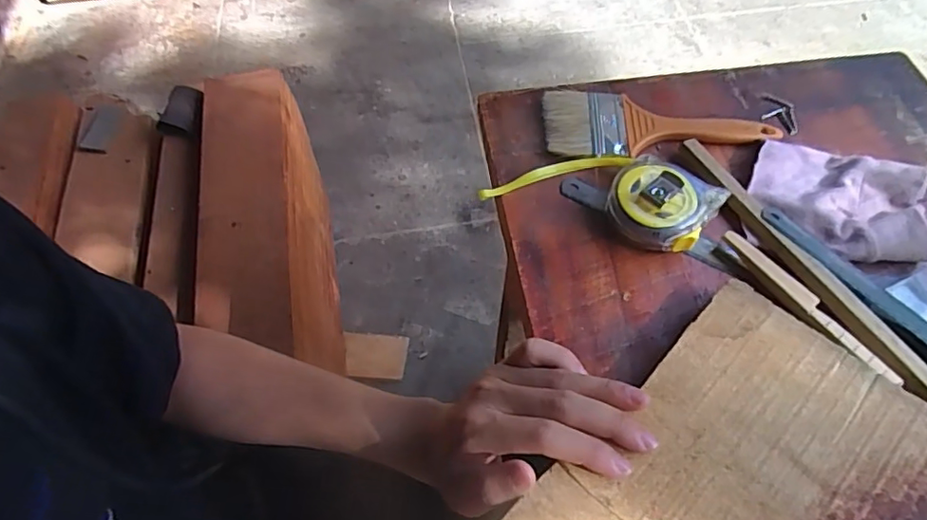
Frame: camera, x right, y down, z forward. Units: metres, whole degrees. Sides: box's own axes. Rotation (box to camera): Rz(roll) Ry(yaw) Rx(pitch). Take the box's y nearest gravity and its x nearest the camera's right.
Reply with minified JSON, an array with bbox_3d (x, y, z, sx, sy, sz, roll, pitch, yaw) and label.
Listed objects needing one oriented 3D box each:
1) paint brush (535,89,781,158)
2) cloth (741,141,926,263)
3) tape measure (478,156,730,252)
[{"bbox_3d":[0.158,-0.114,0.449,0.183,0.010,0.067,-1,59,0],"label":"paint brush"},{"bbox_3d":[0.275,-0.046,0.406,0.122,0.020,0.095,9,60,6],"label":"cloth"},{"bbox_3d":[0.103,-0.055,0.408,0.159,0.030,0.068,20,61,12],"label":"tape measure"}]

